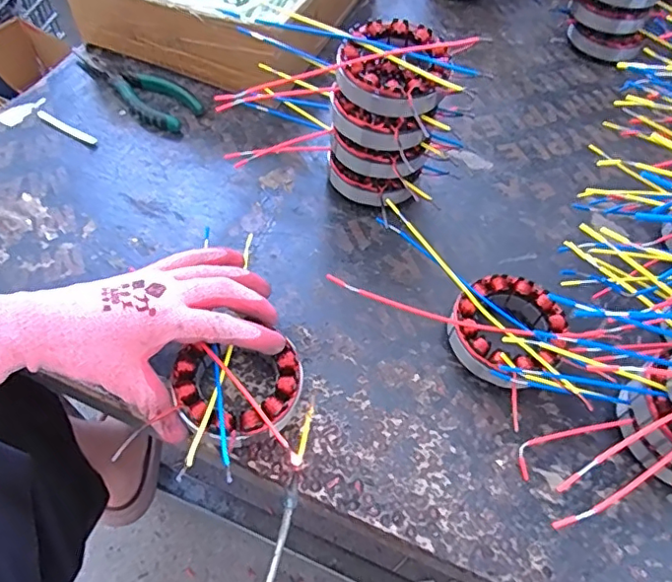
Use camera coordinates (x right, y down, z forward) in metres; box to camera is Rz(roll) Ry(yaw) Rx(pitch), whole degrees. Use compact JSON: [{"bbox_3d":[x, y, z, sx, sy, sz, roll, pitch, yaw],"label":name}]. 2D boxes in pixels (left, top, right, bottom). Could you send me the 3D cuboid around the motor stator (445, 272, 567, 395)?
[{"bbox_3d":[0.132,0.029,0.423,0.083,0.030,0.083,2,57,-3],"label":"motor stator"}]

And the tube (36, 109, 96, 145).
[{"bbox_3d":[-0.256,-0.155,0.526,0.066,0.007,0.008,26,59,12],"label":"tube"}]

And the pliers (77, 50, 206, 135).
[{"bbox_3d":[-0.202,-0.212,0.555,0.150,0.009,0.054,39,63,19],"label":"pliers"}]

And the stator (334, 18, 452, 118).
[{"bbox_3d":[0.047,-0.176,0.426,0.084,0.032,0.084,2,57,-3],"label":"stator"}]

